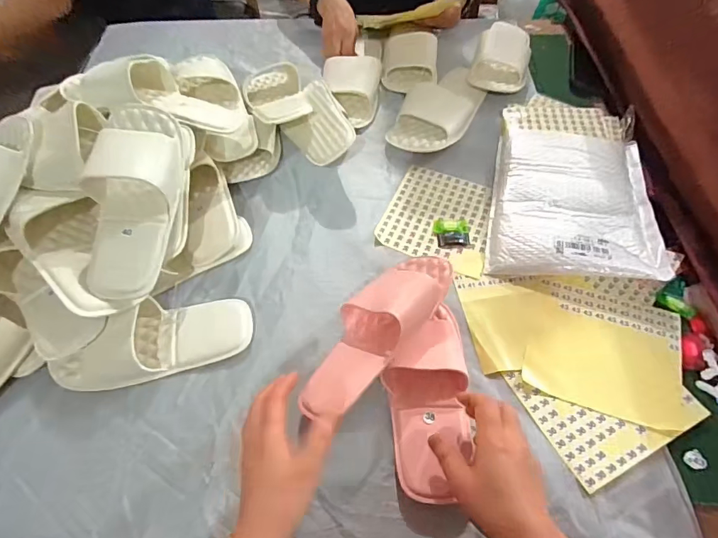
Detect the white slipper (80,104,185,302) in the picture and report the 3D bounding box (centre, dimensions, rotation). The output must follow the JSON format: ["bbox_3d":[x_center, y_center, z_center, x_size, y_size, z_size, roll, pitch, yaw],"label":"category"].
[{"bbox_3d":[-0.268,-0.085,0.497,0.099,0.062,0.237,2,83,6],"label":"white slipper"}]

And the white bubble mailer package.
[{"bbox_3d":[0.303,-0.105,0.618,0.215,0.034,0.273,7,60,8],"label":"white bubble mailer package"}]

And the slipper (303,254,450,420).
[{"bbox_3d":[0.019,0.063,0.476,0.083,0.057,0.224,34,72,22],"label":"slipper"}]

